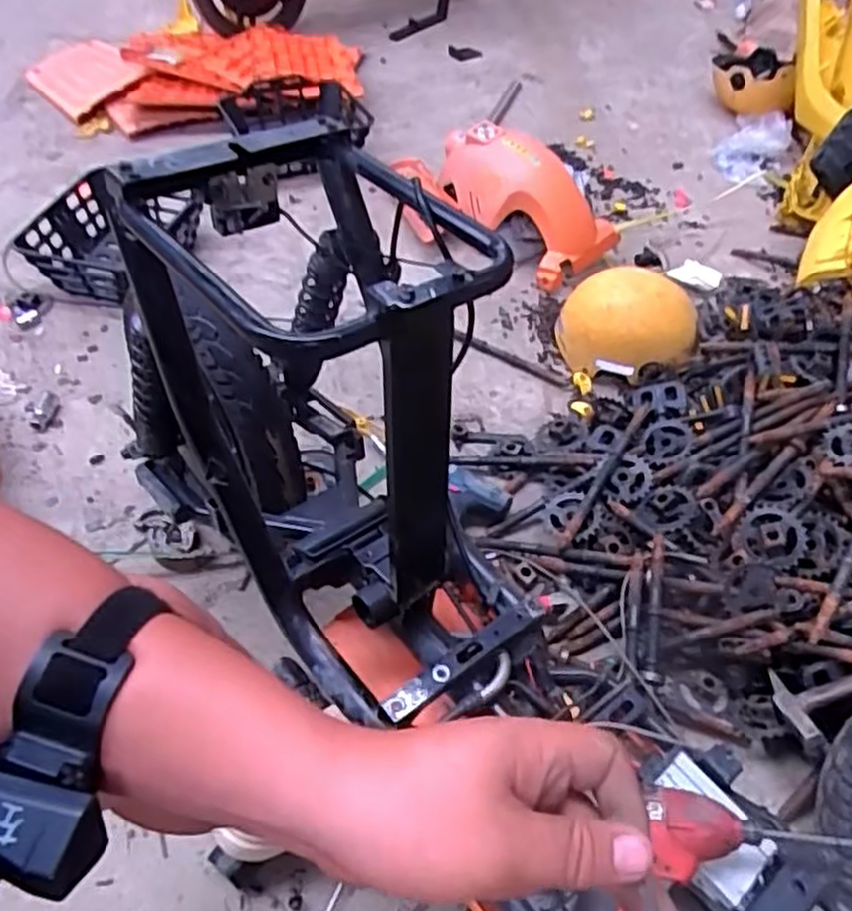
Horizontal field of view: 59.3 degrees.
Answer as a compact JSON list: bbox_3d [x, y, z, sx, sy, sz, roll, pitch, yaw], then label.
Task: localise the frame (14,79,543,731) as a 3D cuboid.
[{"bbox_3d":[-0.089,-0.031,0.683,0.459,0.422,0.250,38,58,26],"label":"frame"}]

